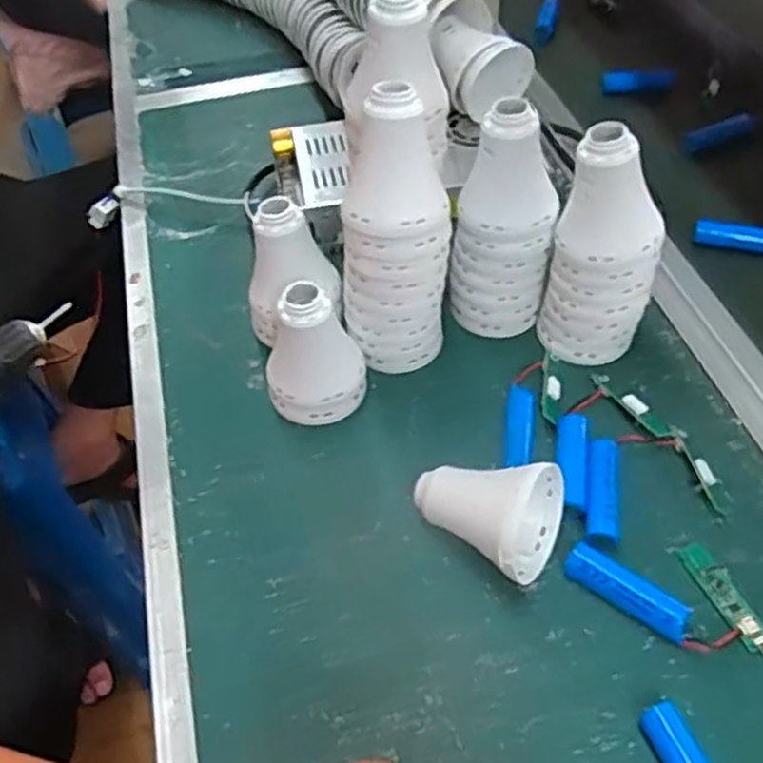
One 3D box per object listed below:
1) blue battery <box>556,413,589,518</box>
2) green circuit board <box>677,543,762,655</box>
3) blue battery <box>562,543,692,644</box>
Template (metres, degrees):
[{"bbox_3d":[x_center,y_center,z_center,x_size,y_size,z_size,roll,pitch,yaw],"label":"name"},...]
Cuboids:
[{"bbox_3d":[0.115,0.051,0.466,0.019,0.016,0.065,4,51,9],"label":"blue battery"},{"bbox_3d":[0.186,0.116,0.413,0.017,0.008,0.068,-17,51,-8],"label":"green circuit board"},{"bbox_3d":[0.133,0.115,0.415,0.067,0.018,0.020,29,59,26],"label":"blue battery"}]

